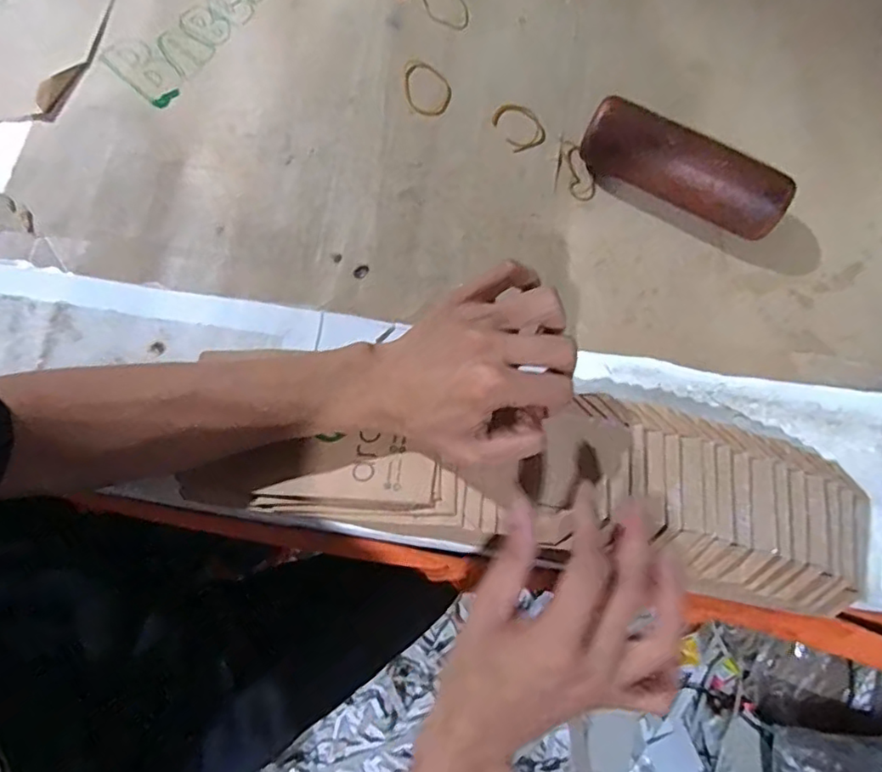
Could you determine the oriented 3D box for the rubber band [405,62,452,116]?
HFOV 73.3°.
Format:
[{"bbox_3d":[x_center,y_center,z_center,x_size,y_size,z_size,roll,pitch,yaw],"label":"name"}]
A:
[{"bbox_3d":[-0.010,-0.233,0.465,0.036,0.004,0.047,-13,79,-13],"label":"rubber band"}]

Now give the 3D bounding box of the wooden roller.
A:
[{"bbox_3d":[0.173,-0.153,0.429,0.143,0.047,0.043,27,77,5],"label":"wooden roller"}]

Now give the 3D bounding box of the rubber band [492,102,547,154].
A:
[{"bbox_3d":[0.062,-0.204,0.464,0.032,0.004,0.041,-28,79,-8],"label":"rubber band"}]

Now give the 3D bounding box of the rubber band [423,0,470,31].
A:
[{"bbox_3d":[0.003,-0.313,0.486,0.034,0.004,0.054,-26,83,-12],"label":"rubber band"}]

